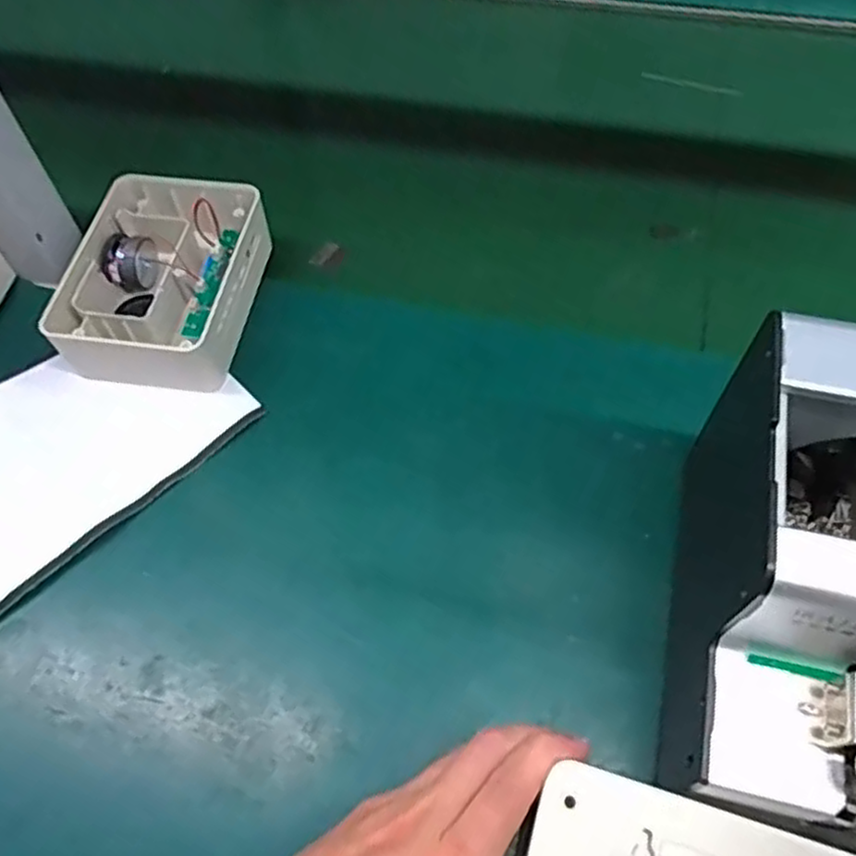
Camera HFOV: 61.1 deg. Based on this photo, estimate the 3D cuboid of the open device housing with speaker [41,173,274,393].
[{"bbox_3d":[-0.175,-0.097,0.494,0.114,0.052,0.161,3,59,6],"label":"open device housing with speaker"}]

